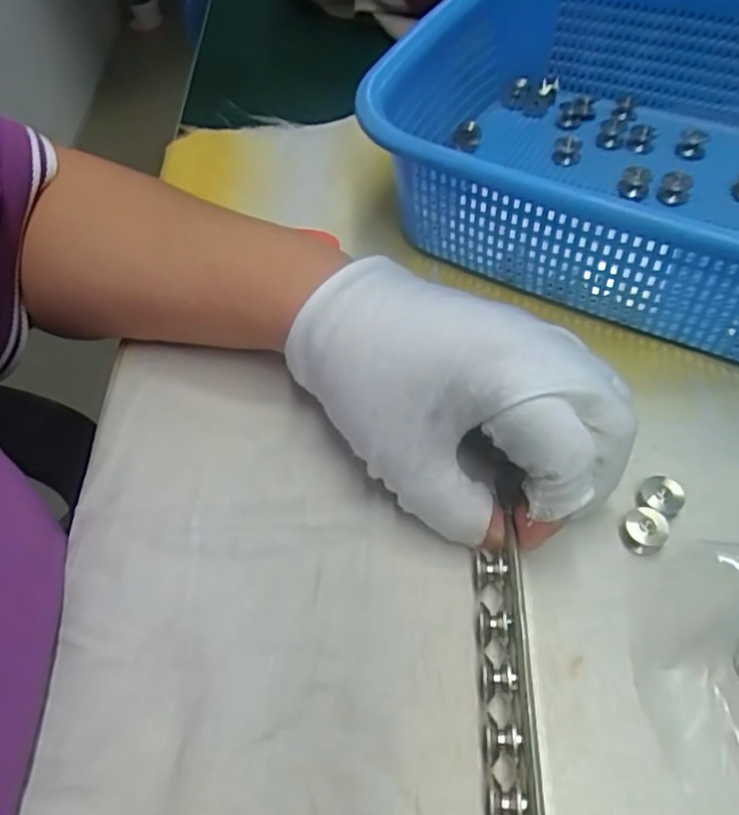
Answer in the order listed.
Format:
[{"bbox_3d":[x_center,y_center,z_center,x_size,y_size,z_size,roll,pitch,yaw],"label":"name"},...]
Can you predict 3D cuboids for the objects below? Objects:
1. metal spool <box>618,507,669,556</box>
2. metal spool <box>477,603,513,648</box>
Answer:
[{"bbox_3d":[0.097,0.043,0.225,0.014,0.010,0.014,-3,54,4],"label":"metal spool"},{"bbox_3d":[0.040,0.072,0.208,0.010,0.010,0.012,5,55,9],"label":"metal spool"}]

